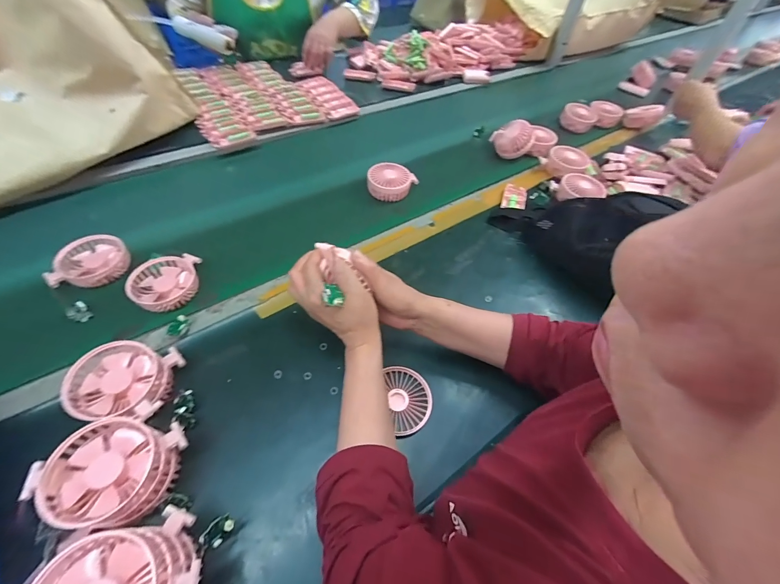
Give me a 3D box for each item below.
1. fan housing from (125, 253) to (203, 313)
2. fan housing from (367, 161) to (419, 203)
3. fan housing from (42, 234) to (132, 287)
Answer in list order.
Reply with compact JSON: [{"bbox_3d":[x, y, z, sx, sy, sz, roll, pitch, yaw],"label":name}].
[{"bbox_3d":[-0.346,-0.012,0.507,0.087,0.032,0.092,-3,55,-6],"label":"fan housing"},{"bbox_3d":[0.001,-0.230,0.681,0.086,0.036,0.083,2,54,-3],"label":"fan housing"},{"bbox_3d":[-0.468,-0.046,0.520,0.094,0.033,0.085,-9,56,-10],"label":"fan housing"}]

